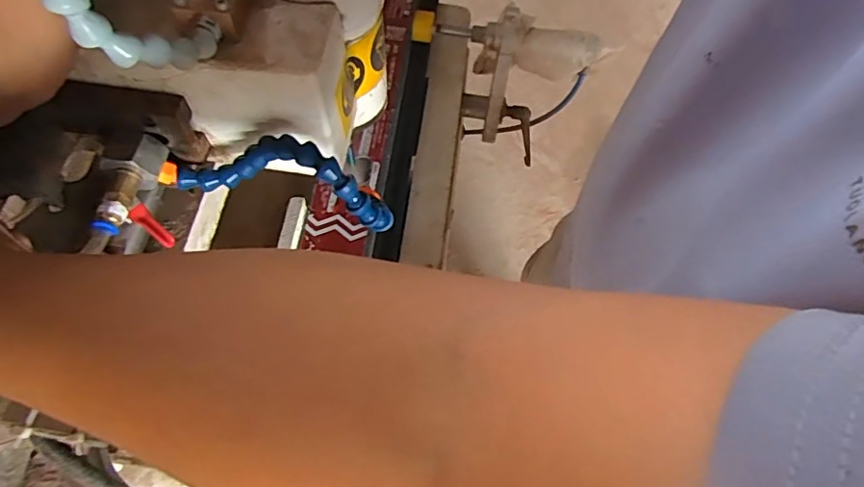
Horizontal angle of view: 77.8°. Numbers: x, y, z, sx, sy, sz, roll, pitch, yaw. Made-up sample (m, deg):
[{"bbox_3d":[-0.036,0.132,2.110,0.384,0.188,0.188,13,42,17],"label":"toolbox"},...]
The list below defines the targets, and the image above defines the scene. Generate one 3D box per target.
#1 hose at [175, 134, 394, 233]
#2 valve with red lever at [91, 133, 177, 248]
[{"bbox_3d":[-0.093,-0.039,0.334,0.137,0.046,0.032,16,65,4],"label":"hose"},{"bbox_3d":[-0.180,-0.031,0.336,0.032,0.049,0.060,-1,65,-4],"label":"valve with red lever"}]

